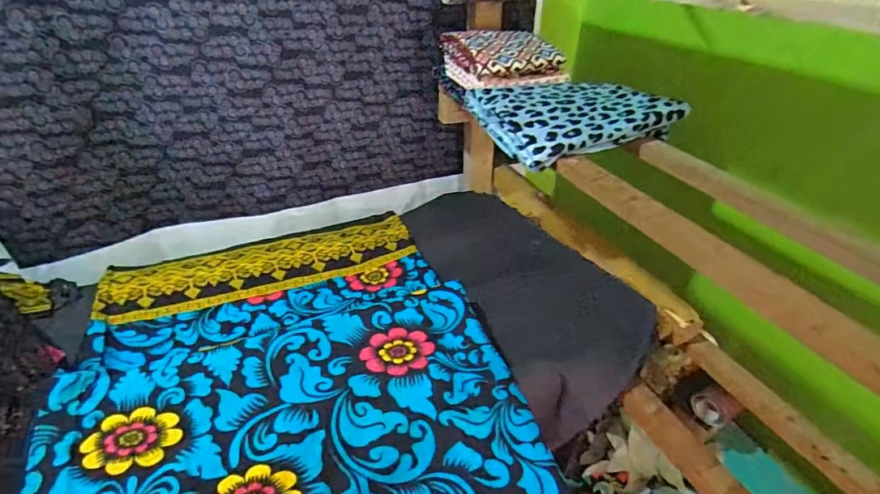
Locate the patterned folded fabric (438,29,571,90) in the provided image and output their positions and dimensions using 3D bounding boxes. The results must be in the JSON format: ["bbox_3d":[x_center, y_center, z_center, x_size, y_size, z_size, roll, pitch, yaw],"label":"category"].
[{"bbox_3d":[0.106,-0.336,0.805,0.168,0.067,0.167,-17,38,-23],"label":"patterned folded fabric"}]

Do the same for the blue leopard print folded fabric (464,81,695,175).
[{"bbox_3d":[0.199,-0.205,0.706,0.274,0.052,0.201,-15,38,-22],"label":"blue leopard print folded fabric"}]

